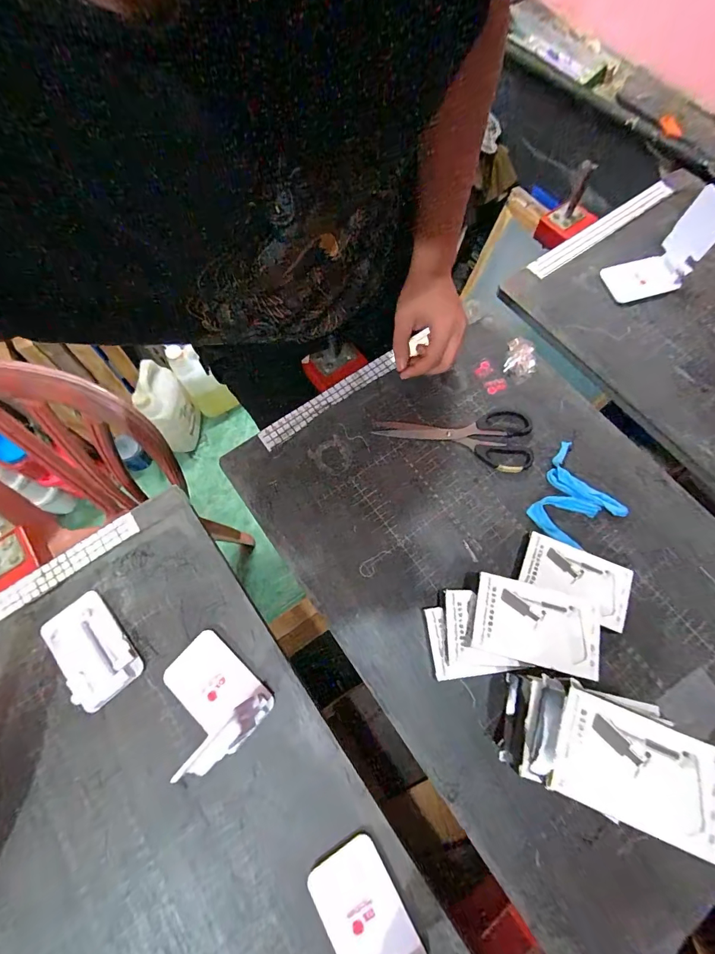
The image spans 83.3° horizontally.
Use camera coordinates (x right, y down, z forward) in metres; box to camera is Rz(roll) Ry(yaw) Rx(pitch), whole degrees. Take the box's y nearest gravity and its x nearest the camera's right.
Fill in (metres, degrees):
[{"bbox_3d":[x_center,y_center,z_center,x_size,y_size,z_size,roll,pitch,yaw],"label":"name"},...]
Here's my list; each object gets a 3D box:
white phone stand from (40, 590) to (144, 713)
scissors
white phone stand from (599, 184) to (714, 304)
[{"bbox_3d":[-0.282,0.185,0.425,0.064,0.022,0.107,-38,74,-14],"label":"white phone stand"},{"bbox_3d":[0.125,-0.058,0.525,0.202,0.007,0.083,9,69,3],"label":"scissors"},{"bbox_3d":[0.465,-0.337,0.604,0.088,0.153,0.087,-9,69,-4],"label":"white phone stand"}]

